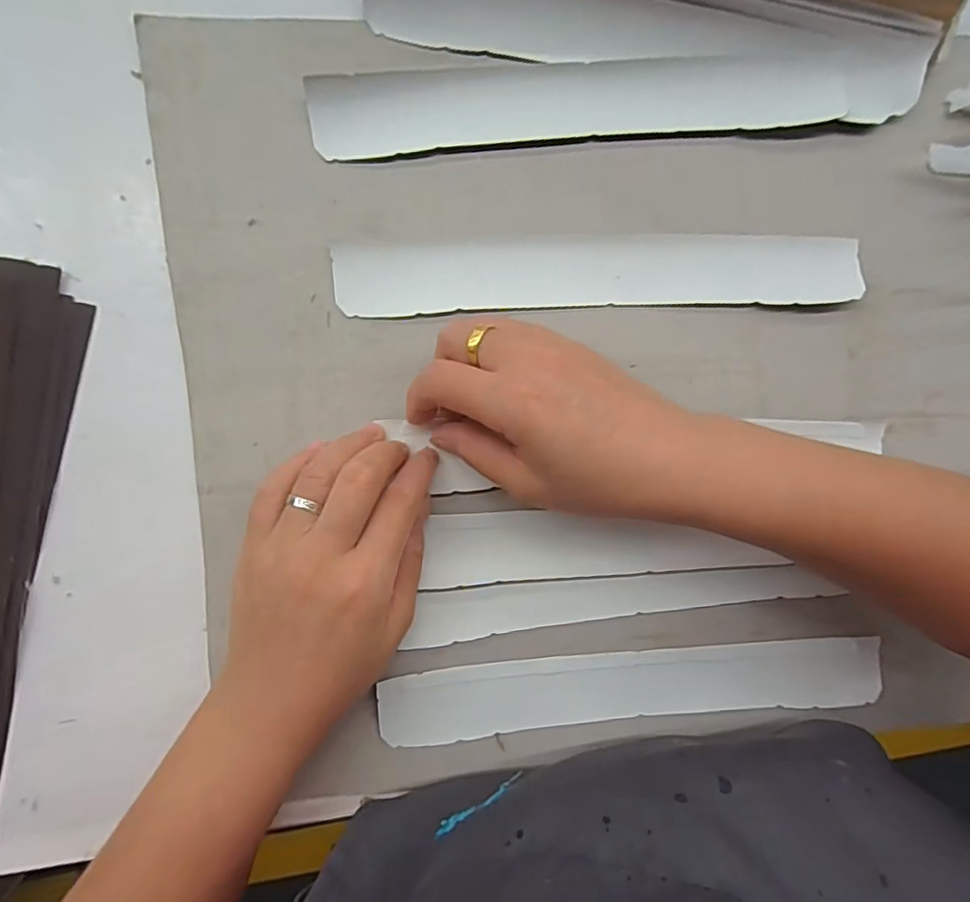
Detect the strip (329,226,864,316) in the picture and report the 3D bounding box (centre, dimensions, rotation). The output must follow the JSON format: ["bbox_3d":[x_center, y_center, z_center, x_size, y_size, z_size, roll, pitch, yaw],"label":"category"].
[{"bbox_3d":[0.060,-0.090,0.273,0.259,0.008,0.038,-3,94,-6],"label":"strip"}]

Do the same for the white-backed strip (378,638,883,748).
[{"bbox_3d":[0.078,0.122,0.284,0.256,0.007,0.035,-3,87,-6],"label":"white-backed strip"}]

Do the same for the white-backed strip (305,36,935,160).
[{"bbox_3d":[0.068,-0.169,0.265,0.293,0.008,0.036,-7,103,-4],"label":"white-backed strip"}]

